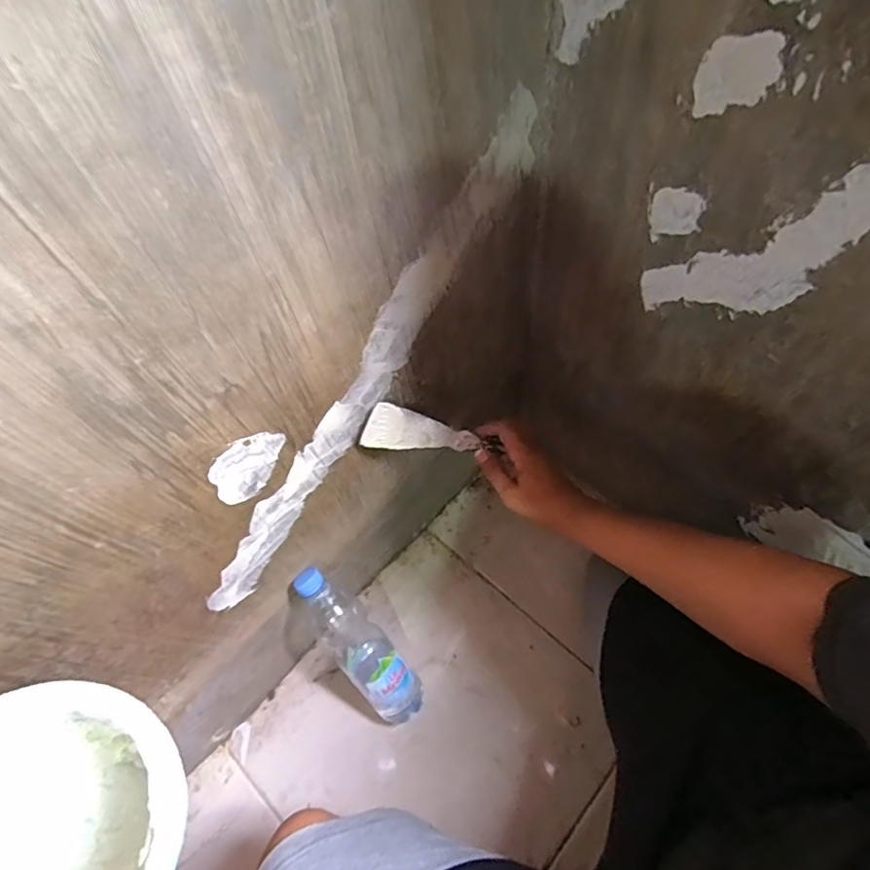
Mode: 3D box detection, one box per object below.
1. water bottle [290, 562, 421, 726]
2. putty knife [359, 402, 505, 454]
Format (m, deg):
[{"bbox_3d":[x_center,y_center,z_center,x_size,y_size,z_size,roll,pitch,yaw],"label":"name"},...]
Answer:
[{"bbox_3d":[-0.095,0.264,0.690,0.064,0.055,0.244,-37,104,-15],"label":"water bottle"},{"bbox_3d":[0.001,-0.003,0.587,0.154,0.048,0.017,10,30,-26],"label":"putty knife"}]

